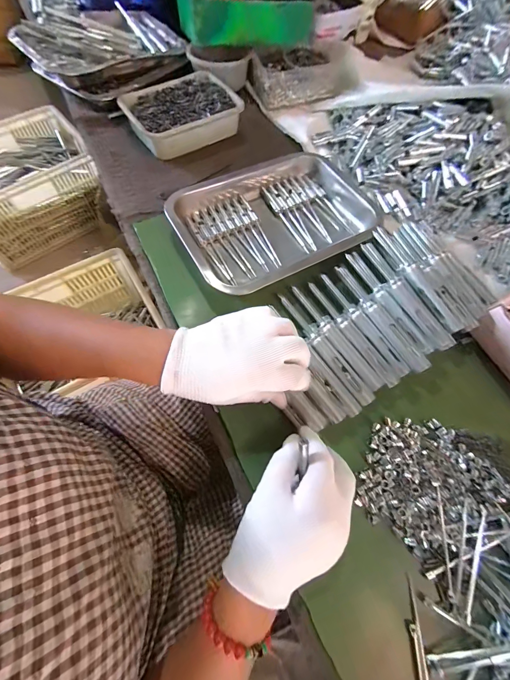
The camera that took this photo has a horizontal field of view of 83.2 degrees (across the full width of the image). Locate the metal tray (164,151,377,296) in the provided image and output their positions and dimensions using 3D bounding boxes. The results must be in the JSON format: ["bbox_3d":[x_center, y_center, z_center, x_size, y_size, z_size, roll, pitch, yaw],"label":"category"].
[{"bbox_3d":[0.033,-0.173,0.396,0.263,0.033,0.194,-30,72,-14],"label":"metal tray"}]

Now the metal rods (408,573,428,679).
[{"bbox_3d":[0.132,0.261,0.225,0.008,0.004,0.118,2,67,-2],"label":"metal rods"}]

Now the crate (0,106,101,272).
[{"bbox_3d":[-0.782,-0.522,0.995,0.444,0.257,0.299,-36,73,-16],"label":"crate"}]

